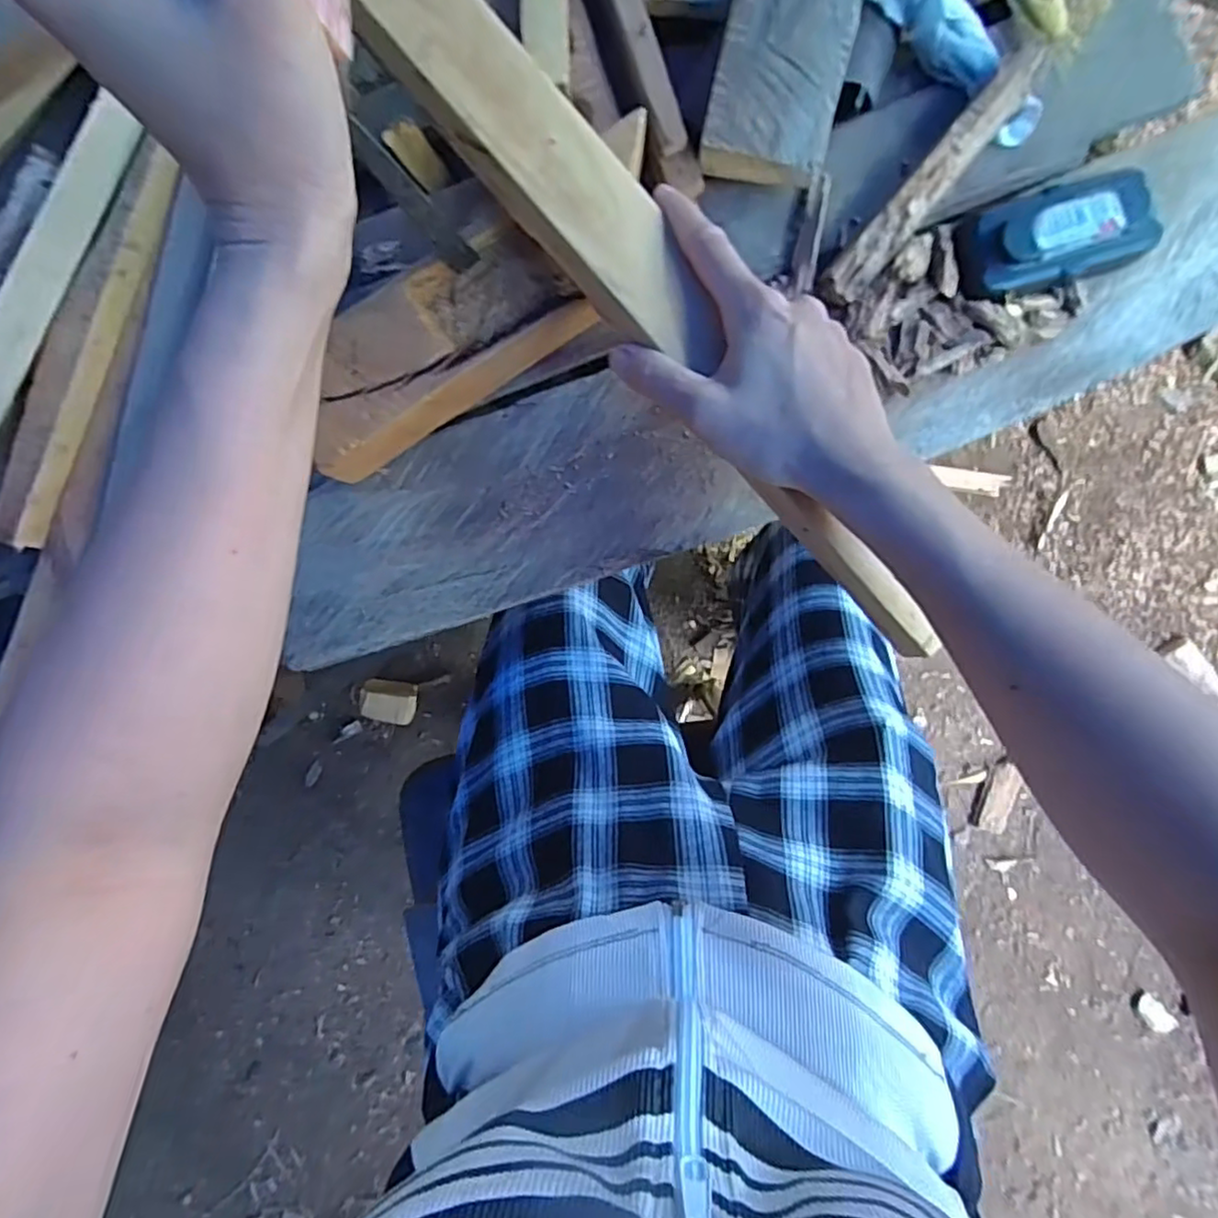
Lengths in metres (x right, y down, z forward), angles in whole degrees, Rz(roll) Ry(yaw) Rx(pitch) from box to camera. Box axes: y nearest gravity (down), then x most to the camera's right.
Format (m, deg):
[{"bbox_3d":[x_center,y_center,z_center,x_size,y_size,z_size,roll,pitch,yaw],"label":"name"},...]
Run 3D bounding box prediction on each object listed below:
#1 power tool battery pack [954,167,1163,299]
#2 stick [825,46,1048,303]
[{"bbox_3d":[0.250,-0.210,0.363,0.104,0.026,0.049,-15,90,3],"label":"power tool battery pack"},{"bbox_3d":[0.176,-0.233,0.355,0.022,0.027,0.149,42,92,1],"label":"stick"}]

